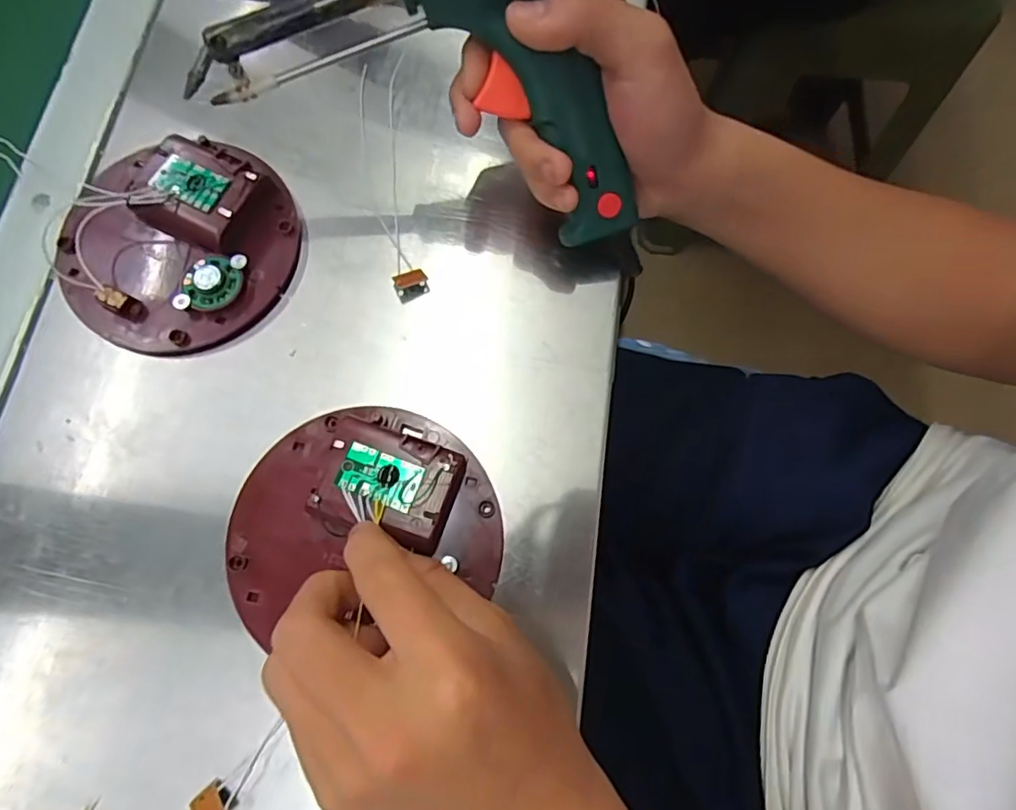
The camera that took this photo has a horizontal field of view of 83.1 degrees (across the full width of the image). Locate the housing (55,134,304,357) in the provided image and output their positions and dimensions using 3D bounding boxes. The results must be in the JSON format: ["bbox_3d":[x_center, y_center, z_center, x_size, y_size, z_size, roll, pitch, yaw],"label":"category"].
[{"bbox_3d":[-0.174,-0.088,0.296,0.118,0.021,0.119,0,76,0],"label":"housing"}]

